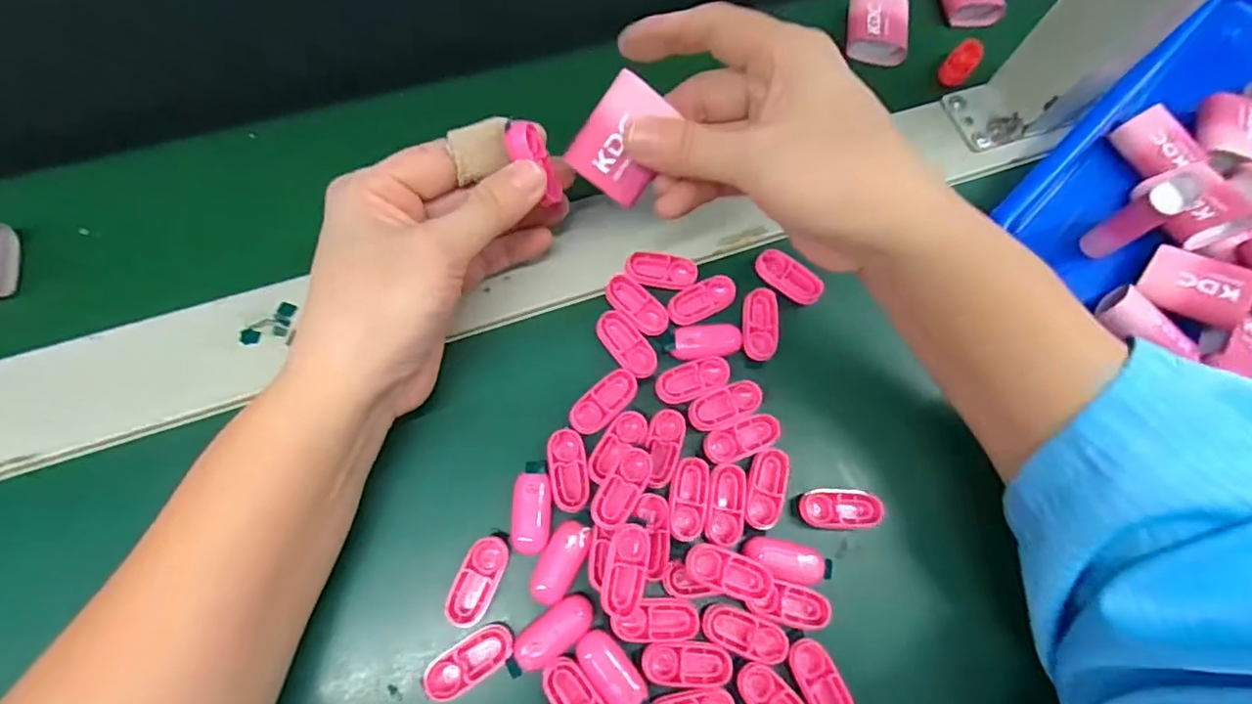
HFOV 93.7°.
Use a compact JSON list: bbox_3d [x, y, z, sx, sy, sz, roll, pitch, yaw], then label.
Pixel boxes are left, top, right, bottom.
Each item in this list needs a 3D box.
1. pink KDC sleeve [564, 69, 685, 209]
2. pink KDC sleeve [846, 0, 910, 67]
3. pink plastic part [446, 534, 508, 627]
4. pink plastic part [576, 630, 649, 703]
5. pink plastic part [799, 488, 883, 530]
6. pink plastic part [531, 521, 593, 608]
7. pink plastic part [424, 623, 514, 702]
[{"bbox_3d":[0.000,-0.082,0.230,0.033,0.005,0.041,34,105,-16],"label":"pink KDC sleeve"},{"bbox_3d":[0.150,-0.194,0.349,0.034,0.022,0.036,8,70,0],"label":"pink KDC sleeve"},{"bbox_3d":[-0.059,0.090,0.231,0.015,0.006,0.033,21,71,4],"label":"pink plastic part"},{"bbox_3d":[-0.006,0.123,0.227,0.015,0.005,0.033,-40,78,-15],"label":"pink plastic part"},{"bbox_3d":[0.093,0.067,0.252,0.034,0.006,0.016,1,71,-3],"label":"pink plastic part"},{"bbox_3d":[-0.026,0.084,0.235,0.015,0.005,0.033,26,71,6],"label":"pink plastic part"},{"bbox_3d":[-0.059,0.117,0.221,0.034,0.004,0.014,-34,76,-14],"label":"pink plastic part"}]

